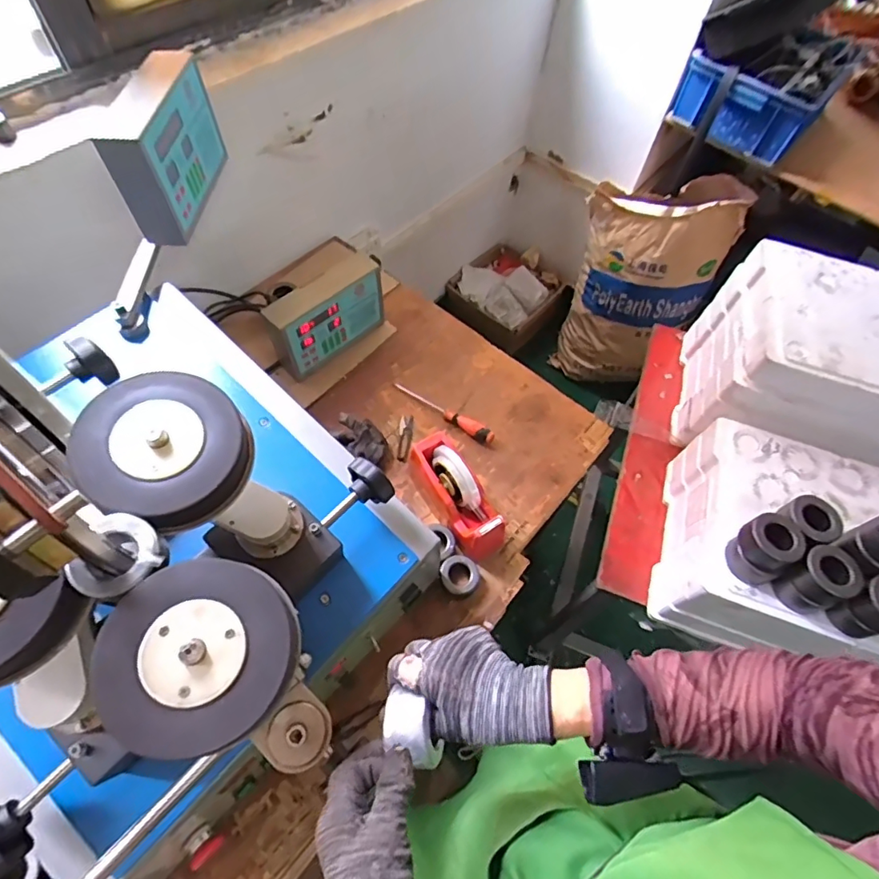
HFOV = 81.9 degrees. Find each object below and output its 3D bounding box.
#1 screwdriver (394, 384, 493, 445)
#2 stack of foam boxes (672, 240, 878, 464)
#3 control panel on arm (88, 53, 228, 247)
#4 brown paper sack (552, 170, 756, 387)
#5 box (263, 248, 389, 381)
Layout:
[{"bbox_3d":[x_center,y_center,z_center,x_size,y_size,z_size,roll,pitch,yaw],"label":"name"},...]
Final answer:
[{"bbox_3d":[0.009,-0.058,0.964,0.223,0.030,0.028,34,64,14],"label":"screwdriver"},{"bbox_3d":[0.663,-0.103,0.859,0.396,0.234,0.291,21,61,7],"label":"stack of foam boxes"},{"bbox_3d":[-0.380,-0.411,0.716,0.064,0.134,0.231,4,60,-2],"label":"control panel on arm"},{"bbox_3d":[0.613,-0.492,1.606,0.400,0.613,0.321,28,63,11],"label":"brown paper sack"},{"bbox_3d":[-0.214,-0.235,0.973,0.068,0.164,0.231,42,66,18],"label":"box"}]

